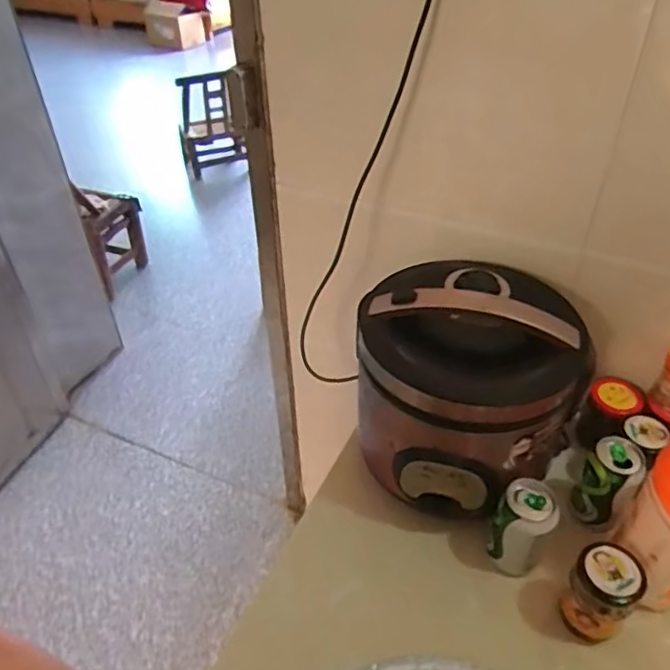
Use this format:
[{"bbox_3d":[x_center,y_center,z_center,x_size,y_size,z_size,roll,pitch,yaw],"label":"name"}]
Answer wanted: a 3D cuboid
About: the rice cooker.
[{"bbox_3d":[0.145,0.070,0.722,0.224,0.226,0.237,-1,41,1],"label":"rice cooker"}]

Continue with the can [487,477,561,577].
[{"bbox_3d":[0.212,0.219,0.675,0.059,0.120,0.059,-1,41,1],"label":"can"}]

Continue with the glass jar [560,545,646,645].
[{"bbox_3d":[0.272,0.273,0.619,0.063,0.108,0.061,-1,41,1],"label":"glass jar"}]

